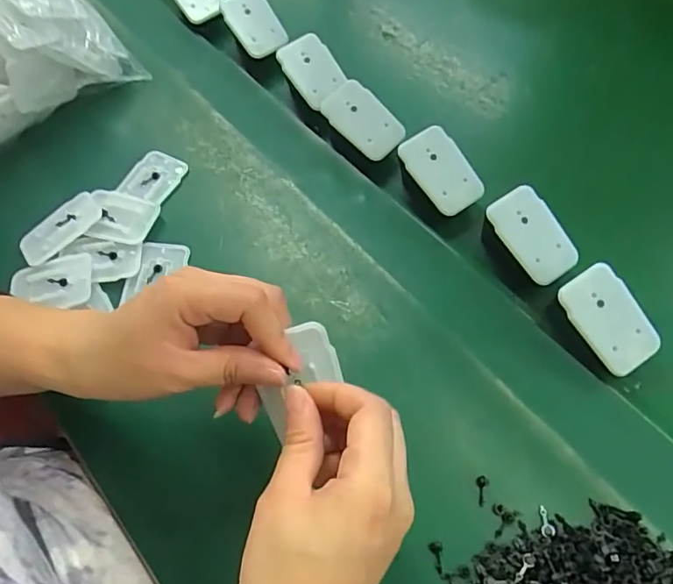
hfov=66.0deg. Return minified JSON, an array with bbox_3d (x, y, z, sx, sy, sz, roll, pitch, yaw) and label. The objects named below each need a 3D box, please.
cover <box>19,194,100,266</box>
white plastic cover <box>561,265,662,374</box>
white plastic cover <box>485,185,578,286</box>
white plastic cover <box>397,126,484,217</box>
[{"bbox_3d":[-0.221,-0.051,0.415,0.068,0.008,0.032,-41,69,-16],"label":"cover"},{"bbox_3d":[0.179,0.017,0.338,0.042,0.005,0.070,-35,88,-8],"label":"white plastic cover"},{"bbox_3d":[0.139,-0.040,0.365,0.040,0.005,0.069,-35,91,-6],"label":"white plastic cover"},{"bbox_3d":[0.081,-0.094,0.401,0.038,0.009,0.068,-38,90,8],"label":"white plastic cover"}]

